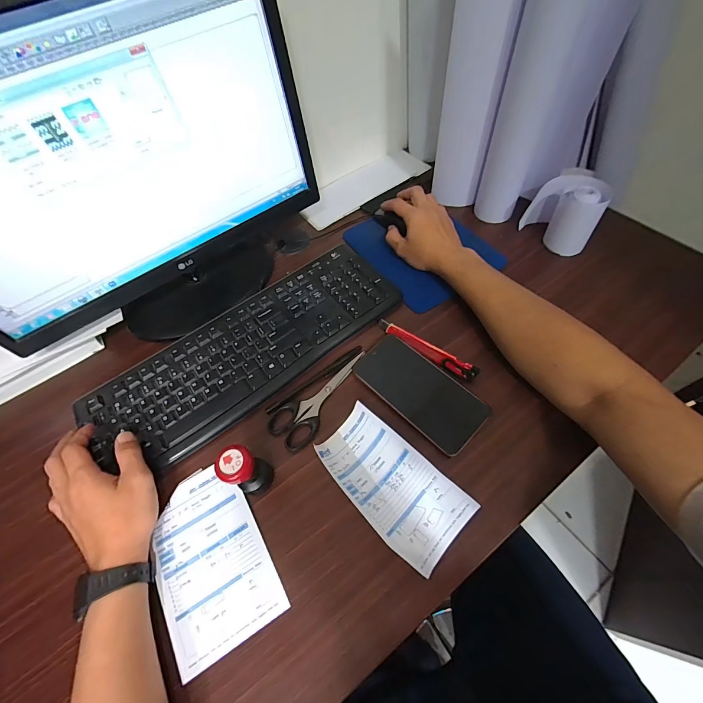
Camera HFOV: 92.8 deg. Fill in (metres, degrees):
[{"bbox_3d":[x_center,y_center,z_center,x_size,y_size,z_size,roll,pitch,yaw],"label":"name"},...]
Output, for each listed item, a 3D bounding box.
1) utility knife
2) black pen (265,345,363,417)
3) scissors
[{"bbox_3d":[0.095,-0.005,0.433,0.141,0.015,0.019,32,66,22],"label":"utility knife"},{"bbox_3d":[-0.044,0.036,0.431,0.144,0.006,0.013,-34,62,-15],"label":"black pen"},{"bbox_3d":[-0.033,0.057,0.420,0.150,0.010,0.056,-40,64,-18],"label":"scissors"}]

